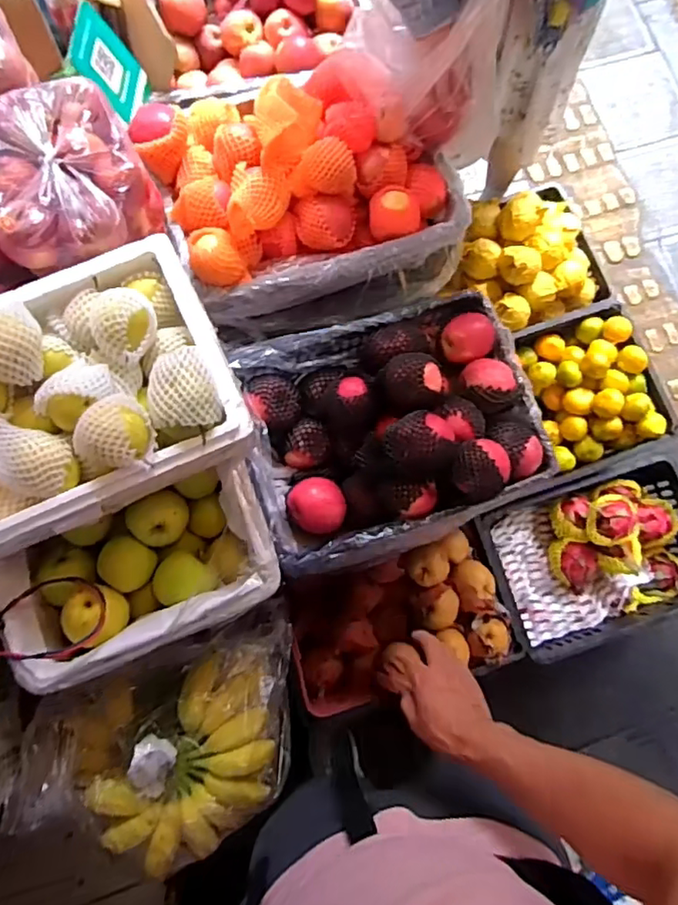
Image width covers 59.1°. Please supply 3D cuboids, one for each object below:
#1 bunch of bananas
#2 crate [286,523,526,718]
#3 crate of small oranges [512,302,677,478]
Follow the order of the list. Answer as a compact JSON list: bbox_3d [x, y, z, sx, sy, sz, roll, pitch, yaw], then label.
[{"bbox_3d":[-0.230,0.439,0.844,0.285,0.118,0.252,-16,79,-4],"label":"bunch of bananas"},{"bbox_3d":[0.123,0.349,1.231,0.453,0.141,0.285,-16,79,-4],"label":"crate"},{"bbox_3d":[0.581,-0.155,1.382,0.290,0.133,0.341,-17,79,-4],"label":"crate of small oranges"}]

